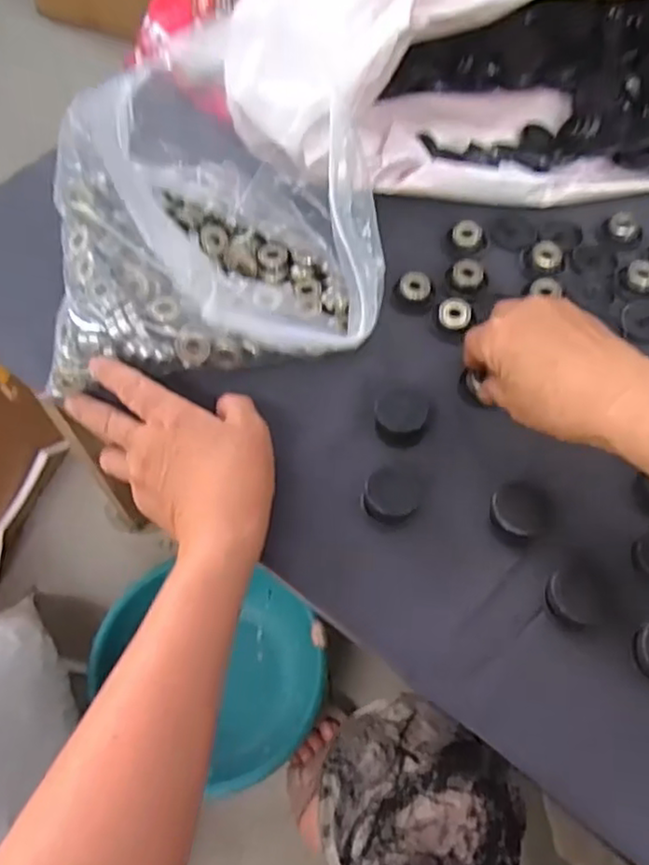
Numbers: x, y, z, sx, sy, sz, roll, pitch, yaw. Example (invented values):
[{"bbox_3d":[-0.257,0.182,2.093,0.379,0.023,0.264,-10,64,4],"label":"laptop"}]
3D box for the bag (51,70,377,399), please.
[{"bbox_3d":[-0.076,-0.133,0.436,0.208,0.107,0.149,-5,59,-2],"label":"bag"}]

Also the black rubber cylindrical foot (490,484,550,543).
[{"bbox_3d":[0.116,0.046,0.397,0.038,0.010,0.033,-29,63,-15],"label":"black rubber cylindrical foot"}]

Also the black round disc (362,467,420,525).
[{"bbox_3d":[0.040,0.036,0.394,0.031,0.015,0.034,0,59,1],"label":"black round disc"}]

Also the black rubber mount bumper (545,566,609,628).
[{"bbox_3d":[0.139,0.087,0.363,0.034,0.011,0.031,0,59,1],"label":"black rubber mount bumper"}]

